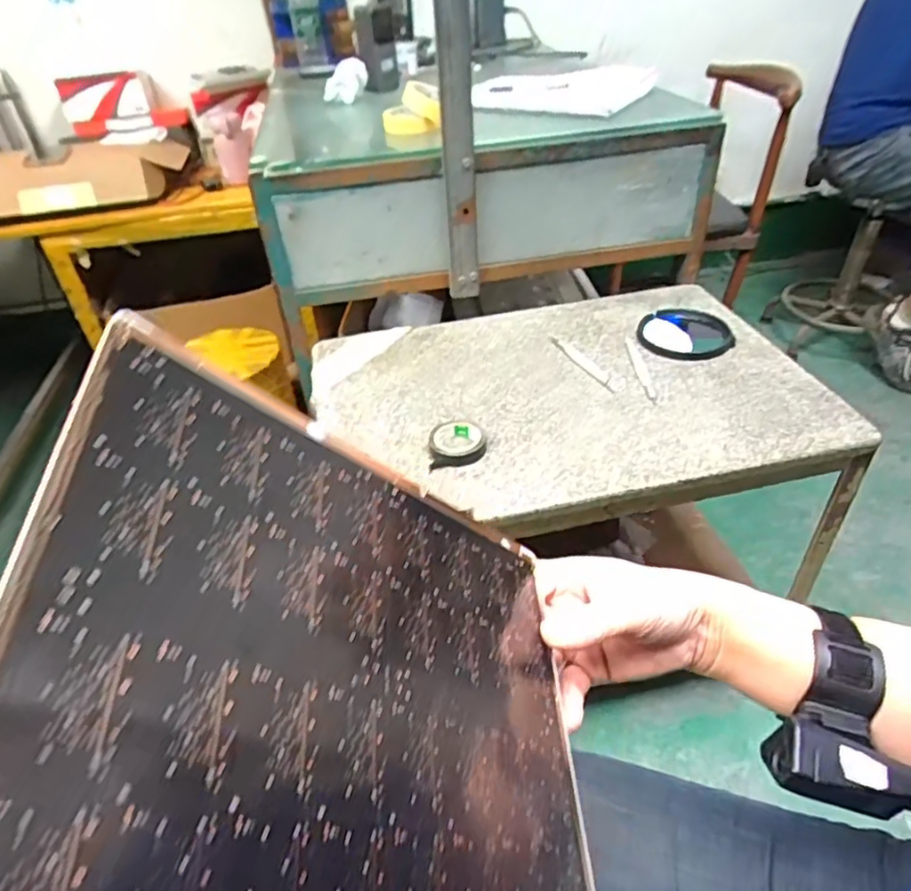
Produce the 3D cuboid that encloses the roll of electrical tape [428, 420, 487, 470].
[{"bbox_3d":[0.001,-0.003,0.702,0.063,0.021,0.069,-3,39,3],"label":"roll of electrical tape"}]

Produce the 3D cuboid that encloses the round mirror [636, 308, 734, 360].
[{"bbox_3d":[0.320,-0.158,0.860,0.123,0.015,0.128,6,40,13],"label":"round mirror"}]

